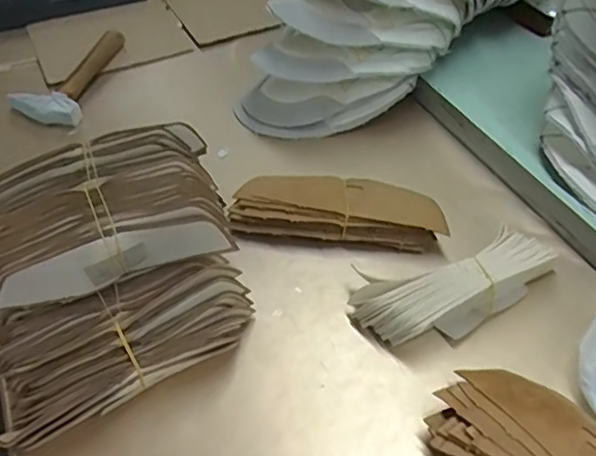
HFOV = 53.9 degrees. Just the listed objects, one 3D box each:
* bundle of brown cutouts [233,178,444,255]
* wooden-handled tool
[{"bbox_3d":[0.039,-0.017,0.591,0.212,0.038,0.066,4,48,4],"label":"bundle of brown cutouts"},{"bbox_3d":[-0.306,-0.207,0.775,0.096,0.030,0.186,6,49,6],"label":"wooden-handled tool"}]

